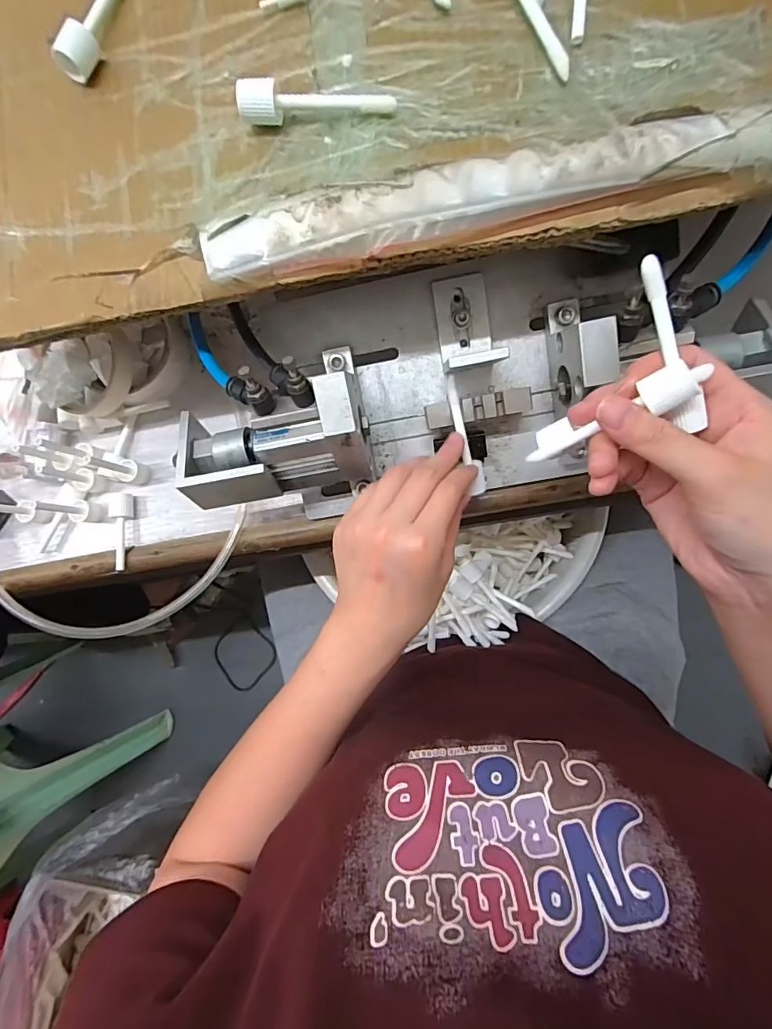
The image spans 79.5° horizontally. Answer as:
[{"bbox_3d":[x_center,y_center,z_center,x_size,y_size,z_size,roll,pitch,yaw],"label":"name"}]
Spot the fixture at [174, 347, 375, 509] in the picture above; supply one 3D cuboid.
[{"bbox_3d":[-0.078,-0.054,0.316,0.130,0.076,0.092,-15,85,5],"label":"fixture"}]

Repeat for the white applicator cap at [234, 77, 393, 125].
[{"bbox_3d":[-0.036,-0.219,0.243,0.079,0.021,0.017,-4,87,8],"label":"white applicator cap"}]

